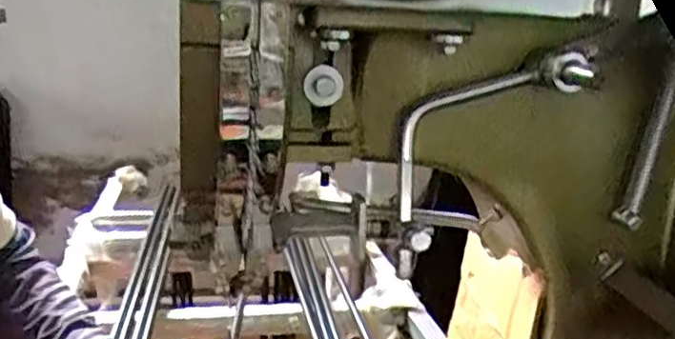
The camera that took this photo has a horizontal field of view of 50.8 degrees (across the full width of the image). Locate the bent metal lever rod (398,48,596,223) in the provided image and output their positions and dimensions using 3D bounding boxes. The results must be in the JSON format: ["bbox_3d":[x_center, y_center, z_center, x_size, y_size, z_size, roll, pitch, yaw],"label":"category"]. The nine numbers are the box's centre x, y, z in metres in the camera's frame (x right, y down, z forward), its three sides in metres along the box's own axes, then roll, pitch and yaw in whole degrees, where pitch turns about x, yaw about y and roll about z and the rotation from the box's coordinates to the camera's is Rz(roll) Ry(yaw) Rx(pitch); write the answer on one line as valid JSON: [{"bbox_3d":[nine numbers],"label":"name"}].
[{"bbox_3d":[0.104,-0.037,0.533,0.170,0.064,0.048,-33,16,2],"label":"bent metal lever rod"}]

